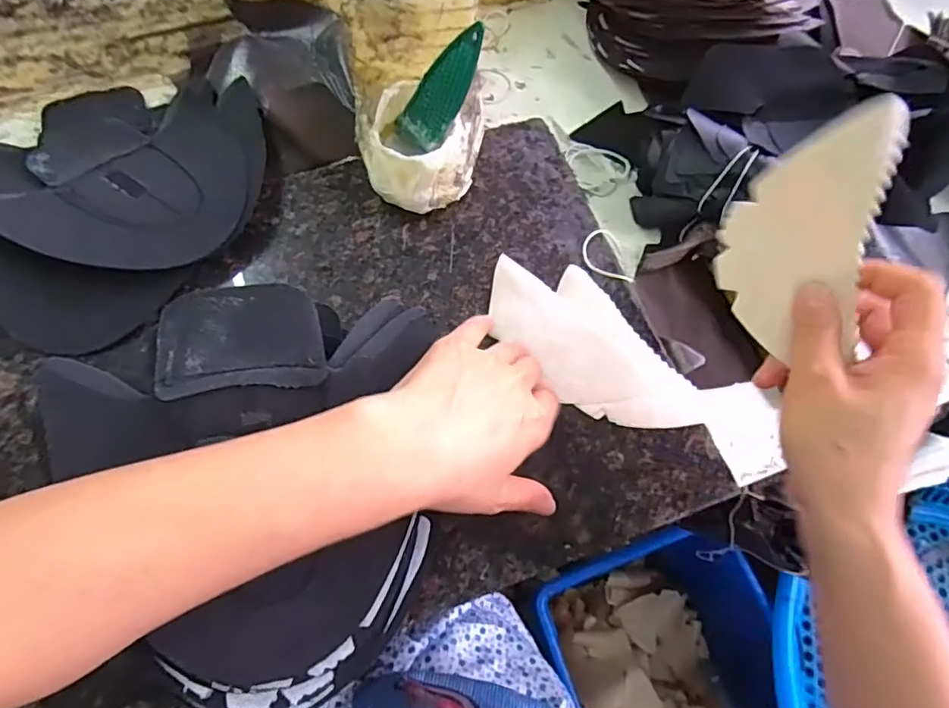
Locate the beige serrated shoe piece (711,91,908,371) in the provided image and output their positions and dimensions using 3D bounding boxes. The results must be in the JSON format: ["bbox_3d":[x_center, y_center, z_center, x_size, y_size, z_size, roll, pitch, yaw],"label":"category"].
[{"bbox_3d":[0.180,-0.068,0.314,0.075,0.128,0.009,16,16,40],"label":"beige serrated shoe piece"}]

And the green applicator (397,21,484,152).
[{"bbox_3d":[-0.023,-0.192,0.409,0.007,0.117,0.040,-33,89,-32],"label":"green applicator"}]

